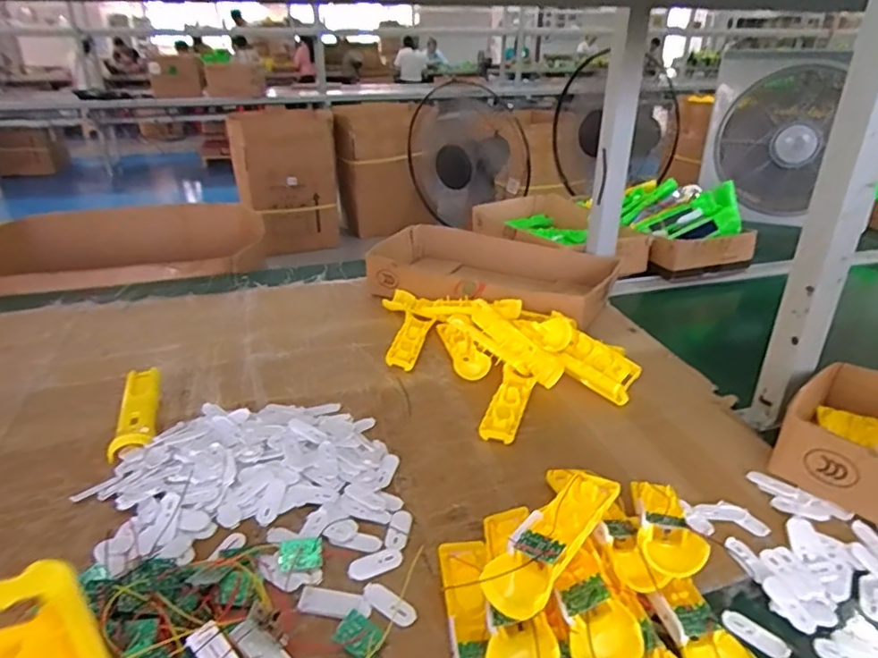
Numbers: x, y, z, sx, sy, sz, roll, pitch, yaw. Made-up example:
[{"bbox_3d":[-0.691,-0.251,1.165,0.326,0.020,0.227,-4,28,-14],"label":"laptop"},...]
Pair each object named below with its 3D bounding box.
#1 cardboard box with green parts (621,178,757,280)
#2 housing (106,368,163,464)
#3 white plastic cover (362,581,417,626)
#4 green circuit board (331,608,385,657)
[{"bbox_3d":[0.526,-0.230,1.244,0.219,0.138,0.285,-2,28,-4],"label":"cardboard box with green parts"},{"bbox_3d":[-0.364,0.101,0.703,0.045,0.033,0.155,-7,29,-14],"label":"housing"},{"bbox_3d":[-0.042,0.231,0.484,0.050,0.007,0.022,19,33,31],"label":"white plastic cover"},{"bbox_3d":[-0.062,0.240,0.448,0.034,0.006,0.027,34,59,17],"label":"green circuit board"}]

